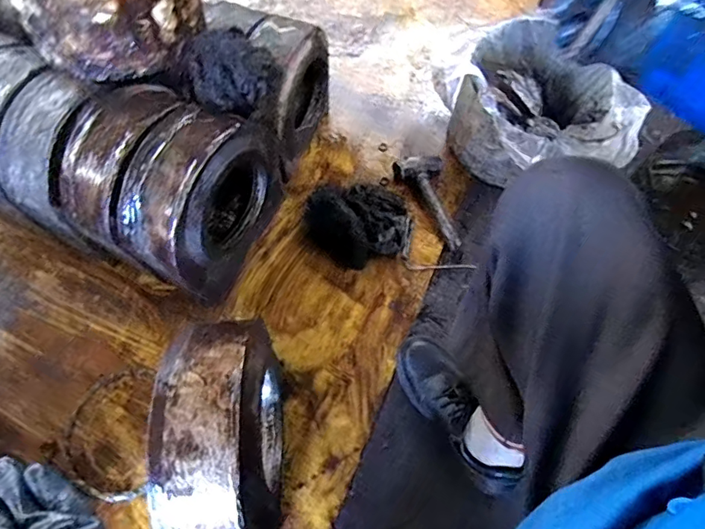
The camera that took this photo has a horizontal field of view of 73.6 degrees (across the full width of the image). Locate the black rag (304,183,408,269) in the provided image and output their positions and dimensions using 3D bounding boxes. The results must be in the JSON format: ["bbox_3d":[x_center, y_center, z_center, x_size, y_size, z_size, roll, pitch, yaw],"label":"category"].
[{"bbox_3d":[0.012,-0.090,0.916,0.185,0.089,0.192,-33,67,-13],"label":"black rag"}]

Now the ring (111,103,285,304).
[{"bbox_3d":[-0.241,-0.118,0.795,0.121,0.257,0.289,24,66,12],"label":"ring"}]

